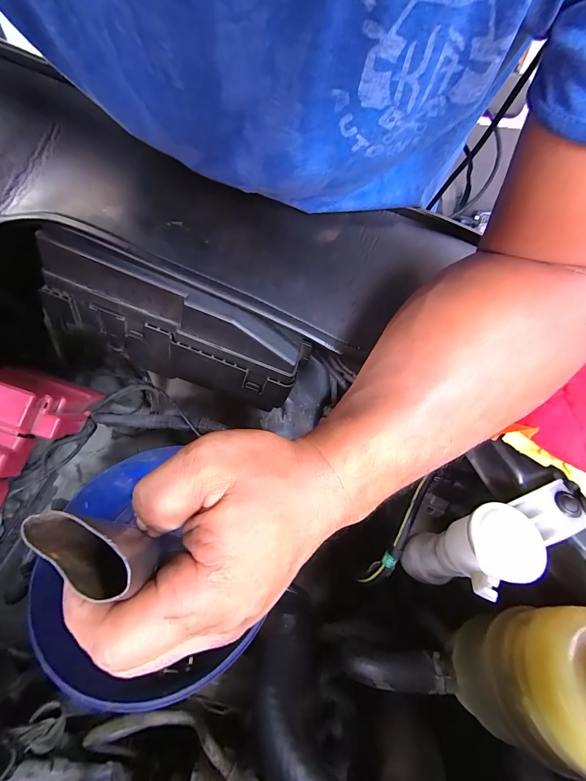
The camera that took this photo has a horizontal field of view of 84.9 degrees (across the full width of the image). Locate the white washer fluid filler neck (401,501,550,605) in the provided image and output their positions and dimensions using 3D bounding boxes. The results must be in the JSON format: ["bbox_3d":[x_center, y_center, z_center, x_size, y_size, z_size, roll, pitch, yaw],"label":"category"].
[{"bbox_3d":[0.124,0.122,0.230,0.043,0.108,0.047,2,52,-3],"label":"white washer fluid filler neck"}]

